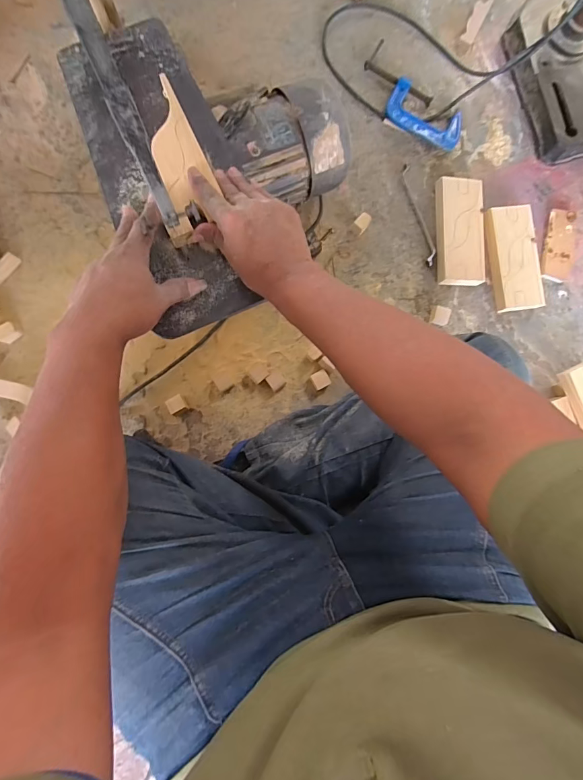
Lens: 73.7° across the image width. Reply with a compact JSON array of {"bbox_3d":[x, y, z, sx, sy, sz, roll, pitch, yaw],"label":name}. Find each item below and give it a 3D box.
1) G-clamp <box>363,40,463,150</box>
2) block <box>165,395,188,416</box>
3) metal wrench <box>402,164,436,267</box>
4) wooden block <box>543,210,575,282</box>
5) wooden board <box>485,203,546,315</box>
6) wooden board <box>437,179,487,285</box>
[{"bbox_3d":[0.208,-0.502,0.679,0.213,0.021,0.093,39,83,-4],"label":"G-clamp"},{"bbox_3d":[-0.181,0.024,0.614,0.026,0.019,0.026,-34,92,-8],"label":"block"},{"bbox_3d":[0.223,-0.304,0.678,0.021,0.007,0.182,-15,89,-8],"label":"metal wrench"},{"bbox_3d":[0.484,-0.262,0.702,0.052,0.009,0.124,8,86,-7],"label":"wooden block"},{"bbox_3d":[0.388,-0.229,0.682,0.087,0.025,0.180,-6,88,-7],"label":"wooden board"},{"bbox_3d":[0.293,-0.270,0.673,0.081,0.032,0.180,-3,87,-7],"label":"wooden board"}]

